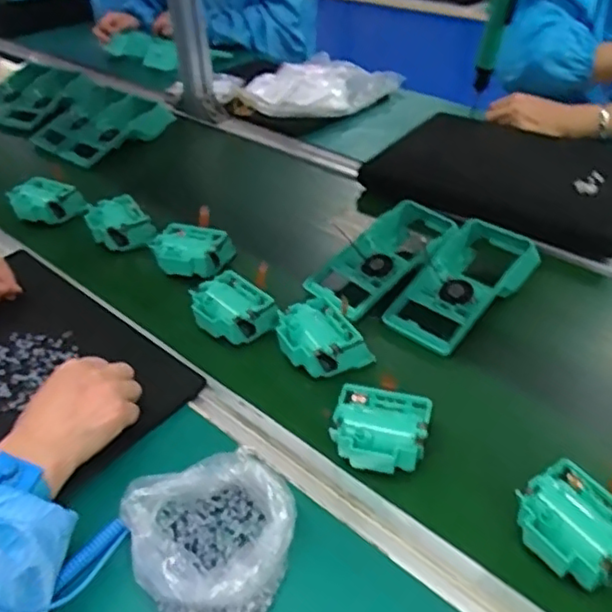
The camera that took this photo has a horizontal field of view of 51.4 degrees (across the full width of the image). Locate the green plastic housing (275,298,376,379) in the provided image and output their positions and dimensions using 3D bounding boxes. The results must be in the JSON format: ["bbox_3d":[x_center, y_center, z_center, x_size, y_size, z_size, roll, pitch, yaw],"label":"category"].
[{"bbox_3d":[0.014,0.035,0.614,0.077,0.044,0.077,-24,43,-24],"label":"green plastic housing"}]

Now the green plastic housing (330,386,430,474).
[{"bbox_3d":[0.062,0.103,0.517,0.078,0.035,0.061,10,41,16],"label":"green plastic housing"}]

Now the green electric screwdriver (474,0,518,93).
[{"bbox_3d":[0.255,-0.374,0.849,0.034,0.201,0.034,-4,61,0],"label":"green electric screwdriver"}]

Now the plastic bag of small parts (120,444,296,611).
[{"bbox_3d":[-0.062,0.161,0.448,0.117,0.046,0.131,-30,46,-29],"label":"plastic bag of small parts"}]

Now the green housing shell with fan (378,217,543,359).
[{"bbox_3d":[0.167,-0.030,0.672,0.194,0.036,0.088,-33,47,-31],"label":"green housing shell with fan"}]

